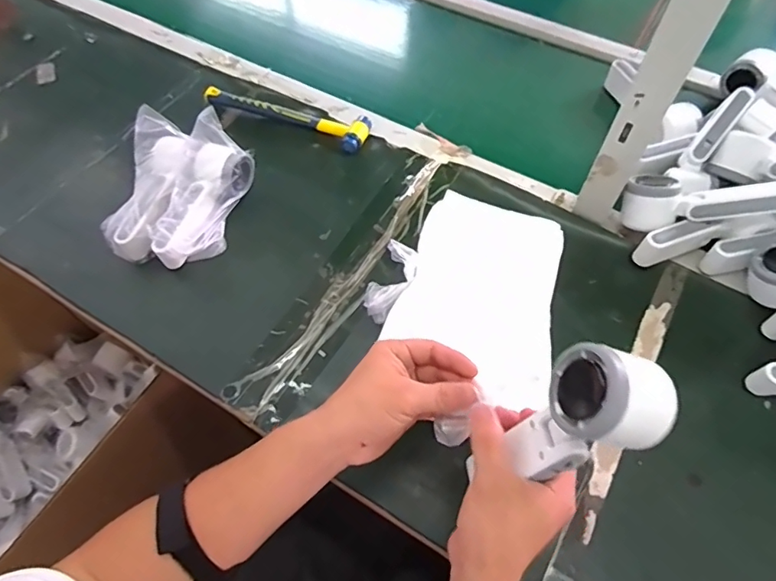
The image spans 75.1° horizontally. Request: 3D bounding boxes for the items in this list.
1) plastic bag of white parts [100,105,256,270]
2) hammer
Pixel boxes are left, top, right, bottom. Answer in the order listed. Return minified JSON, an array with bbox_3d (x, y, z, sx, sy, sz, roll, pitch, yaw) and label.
[{"bbox_3d":[-0.250,-0.114,0.611,0.127,0.090,0.181,13,61,8],"label":"plastic bag of white parts"},{"bbox_3d":[-0.140,-0.249,0.710,0.236,0.028,0.055,20,62,11],"label":"hammer"}]

